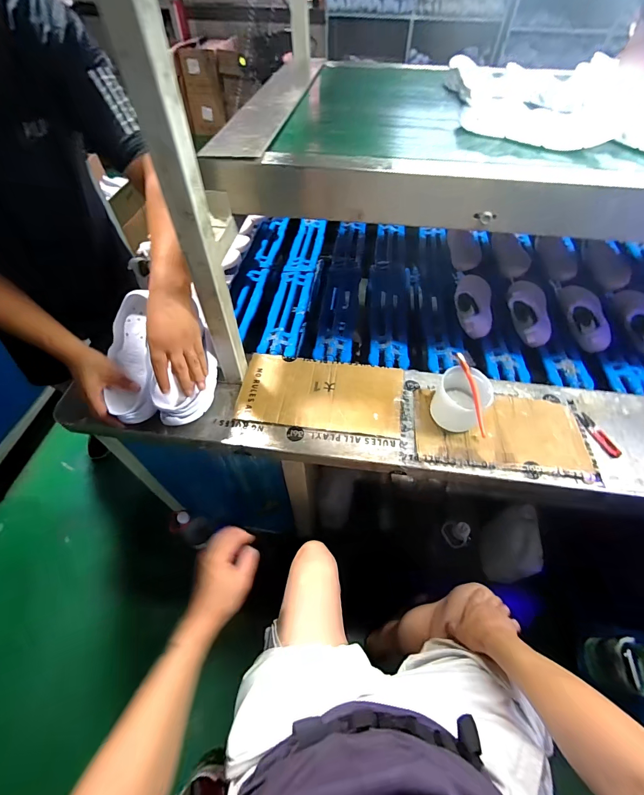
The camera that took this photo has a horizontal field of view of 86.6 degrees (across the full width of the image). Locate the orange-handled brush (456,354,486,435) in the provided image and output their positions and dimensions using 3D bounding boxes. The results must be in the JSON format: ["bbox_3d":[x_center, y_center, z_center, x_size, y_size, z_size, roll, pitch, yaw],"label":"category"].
[{"bbox_3d":[0.269,-0.009,0.607,0.020,0.020,0.164,-3,65,-3],"label":"orange-handled brush"}]

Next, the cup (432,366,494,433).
[{"bbox_3d":[0.258,0.010,0.644,0.091,0.103,0.083,29,56,22],"label":"cup"}]

